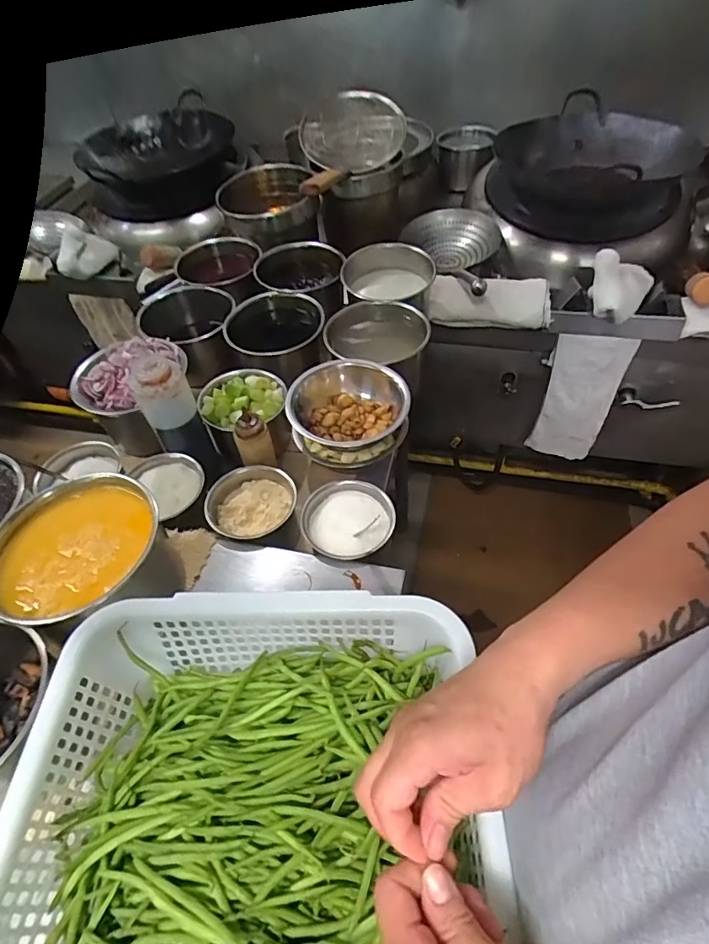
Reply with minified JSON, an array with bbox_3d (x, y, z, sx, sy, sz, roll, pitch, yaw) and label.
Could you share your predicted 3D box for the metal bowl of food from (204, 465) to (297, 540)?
[{"bbox_3d":[-0.138,0.039,0.662,0.108,0.046,0.104,-3,51,3],"label":"metal bowl of food"}]

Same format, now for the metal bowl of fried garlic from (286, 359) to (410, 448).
[{"bbox_3d":[-0.015,-0.093,0.722,0.157,0.064,0.157,-3,51,3],"label":"metal bowl of fried garlic"}]

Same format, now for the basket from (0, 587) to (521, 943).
[{"bbox_3d":[-0.076,0.300,0.337,0.331,0.084,0.429,-1,51,4],"label":"basket"}]

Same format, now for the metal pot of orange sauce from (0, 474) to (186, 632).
[{"bbox_3d":[-0.275,0.096,0.535,0.148,0.125,0.162,-3,51,3],"label":"metal pot of orange sauce"}]

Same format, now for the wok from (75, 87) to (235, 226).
[{"bbox_3d":[-0.523,-0.853,1.367,0.376,0.162,0.391,-12,51,-4],"label":"wok"}]

